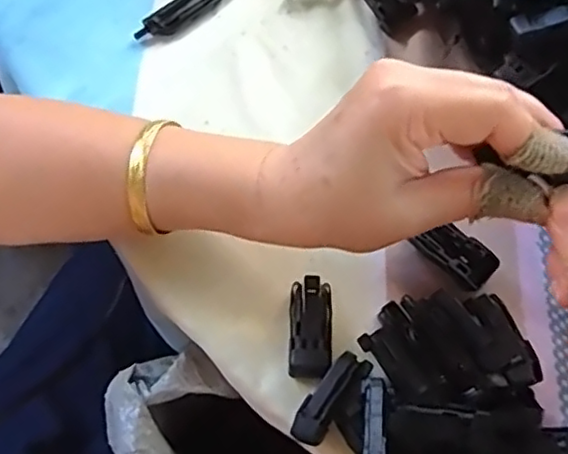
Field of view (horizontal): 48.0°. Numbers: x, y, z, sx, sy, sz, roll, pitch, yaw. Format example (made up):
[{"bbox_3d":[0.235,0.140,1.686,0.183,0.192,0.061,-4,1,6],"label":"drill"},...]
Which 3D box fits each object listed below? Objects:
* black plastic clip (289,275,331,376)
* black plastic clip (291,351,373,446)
[{"bbox_3d":[0.013,0.049,0.311,0.020,0.013,0.047,2,72,-1],"label":"black plastic clip"},{"bbox_3d":[0.021,0.079,0.294,0.017,0.010,0.046,35,75,9],"label":"black plastic clip"}]

